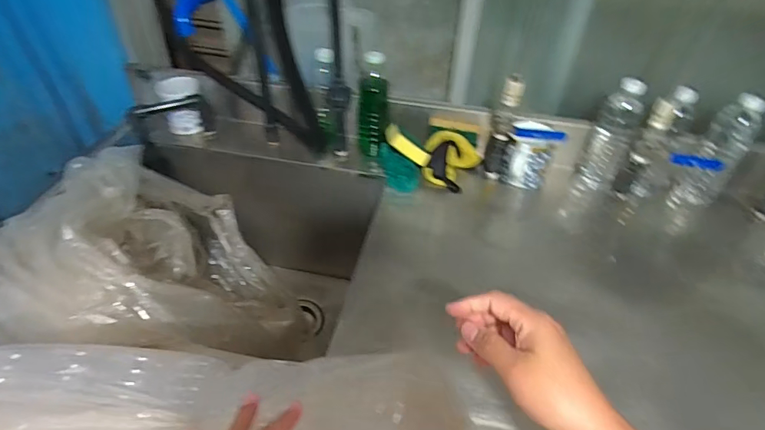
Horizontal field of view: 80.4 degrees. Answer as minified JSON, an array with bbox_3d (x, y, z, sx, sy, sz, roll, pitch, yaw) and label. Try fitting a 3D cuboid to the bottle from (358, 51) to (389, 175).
[{"bbox_3d":[-0.021,-0.191,0.904,0.059,0.238,0.056,2,42,-1],"label":"bottle"}]

